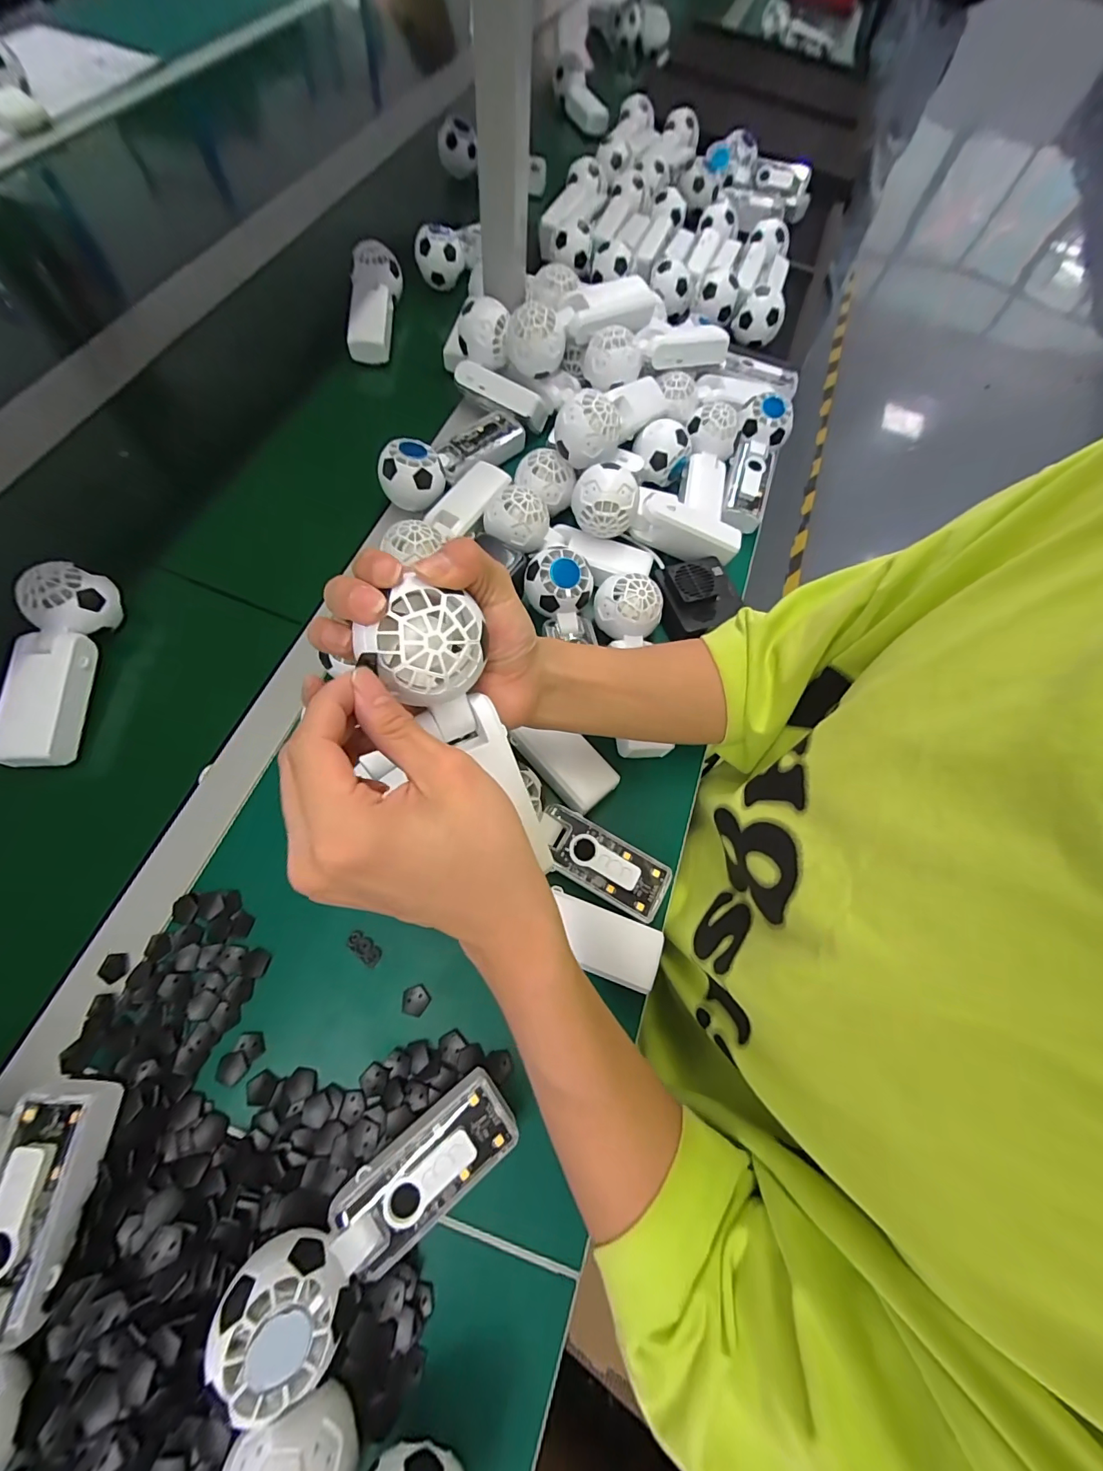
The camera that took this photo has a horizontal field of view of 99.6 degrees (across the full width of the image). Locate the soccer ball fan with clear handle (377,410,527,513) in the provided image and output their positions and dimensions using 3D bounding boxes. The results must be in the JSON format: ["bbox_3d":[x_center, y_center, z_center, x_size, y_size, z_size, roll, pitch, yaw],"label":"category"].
[{"bbox_3d":[-0.098,-0.295,0.495,0.061,0.048,0.175,38,62,12],"label":"soccer ball fan with clear handle"}]

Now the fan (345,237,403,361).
[{"bbox_3d":[-0.227,-0.550,0.601,0.064,0.058,0.167,-4,69,-6],"label":"fan"}]

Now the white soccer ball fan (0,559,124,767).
[{"bbox_3d":[-0.405,-0.055,0.385,0.049,0.063,0.163,1,68,-4],"label":"white soccer ball fan"}]

